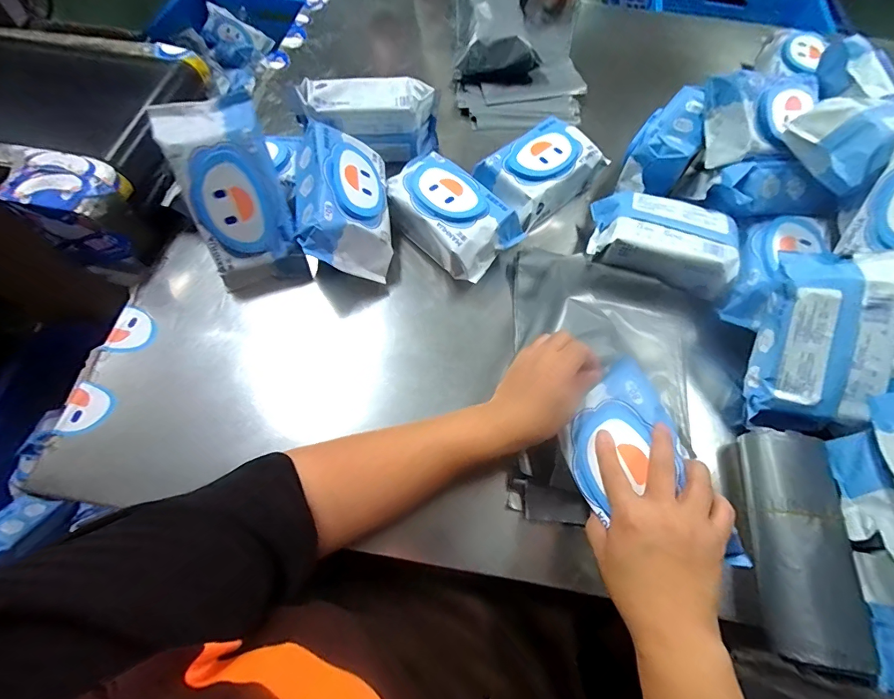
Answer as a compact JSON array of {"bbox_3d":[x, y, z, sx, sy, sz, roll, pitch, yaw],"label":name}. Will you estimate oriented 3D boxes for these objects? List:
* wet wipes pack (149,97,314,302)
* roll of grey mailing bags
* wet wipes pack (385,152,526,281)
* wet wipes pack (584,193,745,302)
[{"bbox_3d":[-0.243,-0.169,0.493,0.100,0.214,0.050,-21,25,-12],"label":"wet wipes pack"},{"bbox_3d":[0.343,0.190,0.422,0.080,0.072,0.203,8,64,1],"label":"roll of grey mailing bags"},{"bbox_3d":[0.005,-0.180,0.565,0.175,0.066,0.106,41,69,16],"label":"wet wipes pack"},{"bbox_3d":[0.280,-0.144,0.551,0.178,0.058,0.098,19,64,7],"label":"wet wipes pack"}]

